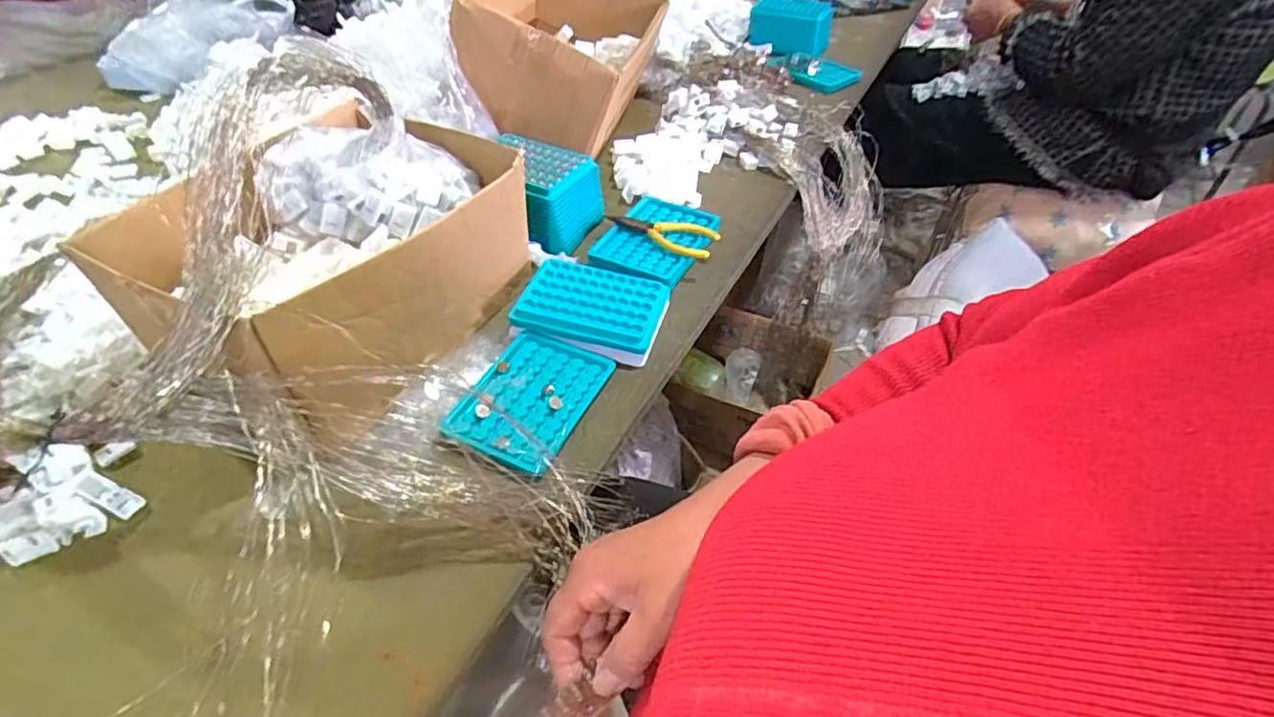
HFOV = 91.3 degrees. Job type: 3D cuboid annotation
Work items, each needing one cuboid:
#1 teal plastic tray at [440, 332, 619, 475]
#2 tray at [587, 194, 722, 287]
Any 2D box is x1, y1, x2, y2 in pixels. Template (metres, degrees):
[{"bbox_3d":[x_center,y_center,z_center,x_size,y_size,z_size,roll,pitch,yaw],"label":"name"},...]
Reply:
[{"bbox_3d":[-0.087,0.033,0.522,0.094,0.016,0.131,18,50,17],"label":"teal plastic tray"},{"bbox_3d":[0.021,-0.126,0.671,0.104,0.027,0.144,23,51,20],"label":"tray"}]

